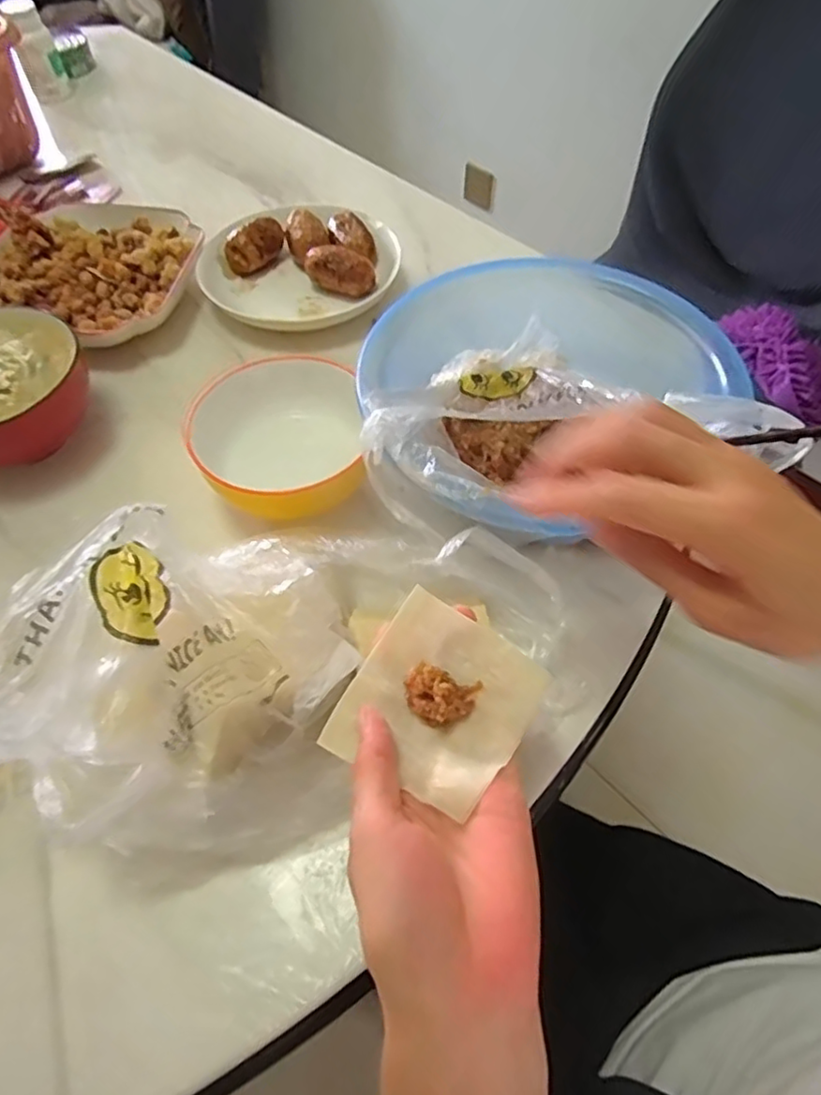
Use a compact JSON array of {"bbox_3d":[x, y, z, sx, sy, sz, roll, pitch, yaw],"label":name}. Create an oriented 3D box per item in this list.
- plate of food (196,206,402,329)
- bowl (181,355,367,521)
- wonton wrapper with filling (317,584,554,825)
[{"bbox_3d":[-0.103,-0.263,0.593,0.181,0.043,0.148,-23,59,-15],"label":"plate of food"},{"bbox_3d":[-0.089,-0.072,0.440,0.109,0.058,0.111,-2,56,-2],"label":"bowl"},{"bbox_3d":[0.013,0.067,0.286,0.076,0.024,0.079,27,60,16],"label":"wonton wrapper with filling"}]

